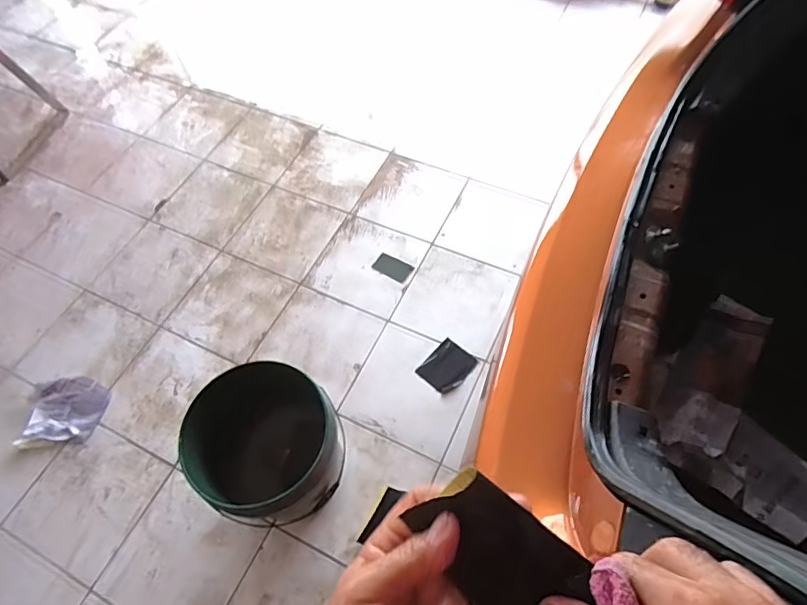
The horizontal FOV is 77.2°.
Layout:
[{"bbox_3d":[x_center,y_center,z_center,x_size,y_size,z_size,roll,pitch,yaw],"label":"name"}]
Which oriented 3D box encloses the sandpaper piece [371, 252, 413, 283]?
[{"bbox_3d":[-0.033,-0.108,1.557,0.117,0.004,0.068,26,65,16],"label":"sandpaper piece"}]

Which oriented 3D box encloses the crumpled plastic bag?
[{"bbox_3d":[-0.904,0.289,1.362,0.203,0.023,0.180,-4,60,1],"label":"crumpled plastic bag"}]

